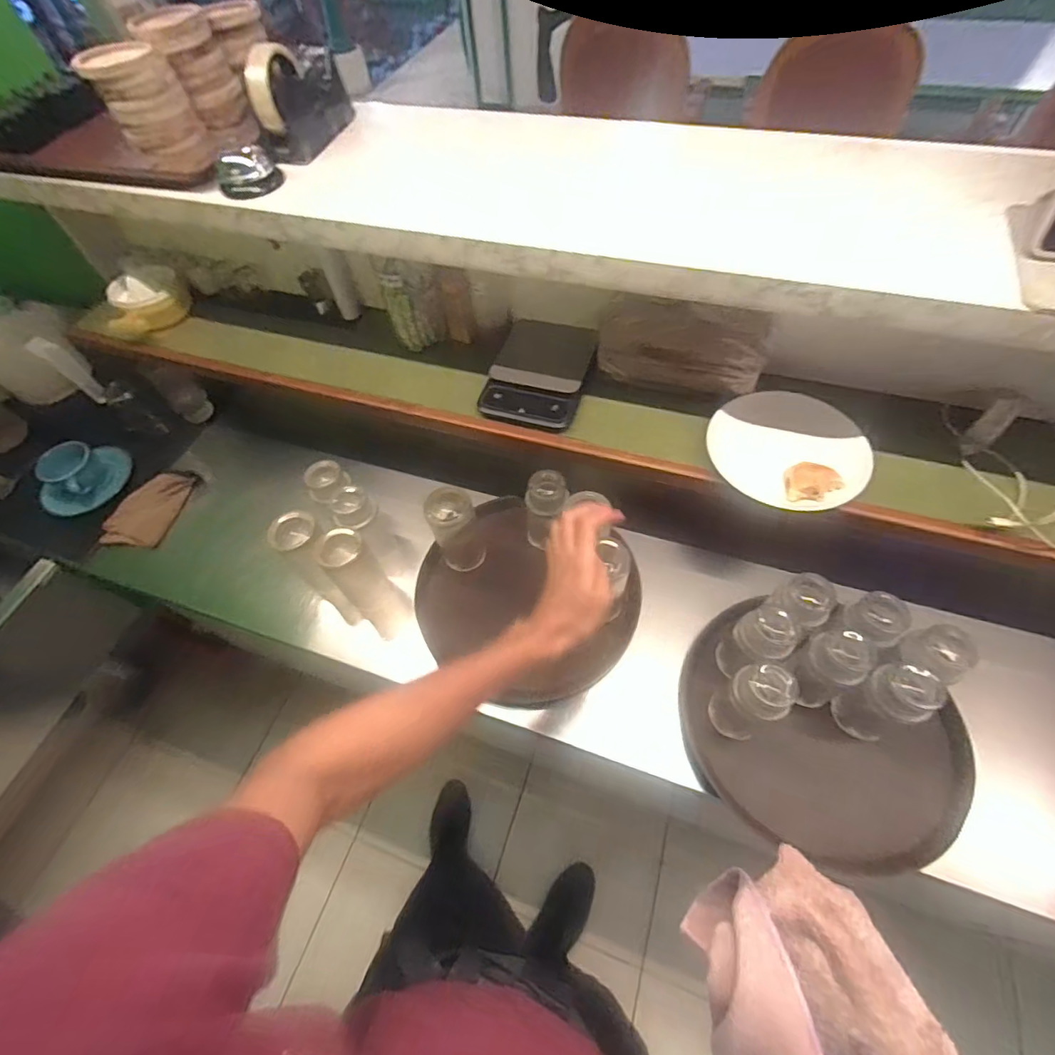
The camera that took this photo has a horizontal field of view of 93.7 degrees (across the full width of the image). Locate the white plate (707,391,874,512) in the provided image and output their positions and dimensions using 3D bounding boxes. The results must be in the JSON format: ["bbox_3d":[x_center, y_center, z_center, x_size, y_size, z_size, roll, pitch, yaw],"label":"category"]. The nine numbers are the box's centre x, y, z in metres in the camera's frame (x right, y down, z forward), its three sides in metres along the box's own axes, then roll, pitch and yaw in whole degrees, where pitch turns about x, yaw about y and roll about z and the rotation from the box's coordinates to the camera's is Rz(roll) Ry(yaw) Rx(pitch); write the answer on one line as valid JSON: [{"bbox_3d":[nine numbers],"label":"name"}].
[{"bbox_3d":[0.343,-0.112,0.661,0.190,0.025,0.195,-10,52,13],"label":"white plate"}]

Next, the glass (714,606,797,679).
[{"bbox_3d":[0.298,0.155,0.652,0.062,0.127,0.067,-2,59,3],"label":"glass"}]

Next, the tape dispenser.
[{"bbox_3d":[-0.307,-0.577,0.659,0.056,0.104,0.159,11,61,11],"label":"tape dispenser"}]

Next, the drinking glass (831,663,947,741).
[{"bbox_3d":[0.434,0.218,0.607,0.072,0.144,0.067,-19,60,-7],"label":"drinking glass"}]

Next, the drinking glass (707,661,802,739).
[{"bbox_3d":[0.276,0.215,0.610,0.058,0.147,0.062,-28,61,-12],"label":"drinking glass"}]

